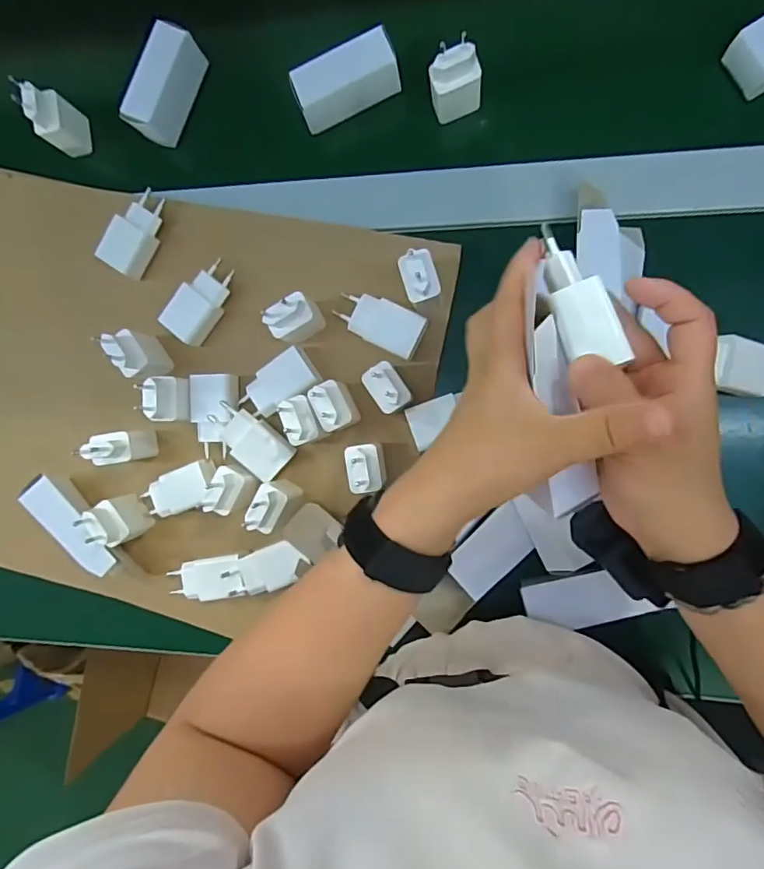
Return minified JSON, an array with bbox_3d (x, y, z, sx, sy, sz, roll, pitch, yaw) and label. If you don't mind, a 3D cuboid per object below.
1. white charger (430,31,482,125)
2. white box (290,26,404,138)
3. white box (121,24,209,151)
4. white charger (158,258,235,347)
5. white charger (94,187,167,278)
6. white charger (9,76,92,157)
[{"bbox_3d":[0.062,-0.297,0.436,0.042,0.070,0.021,-19,88,9],"label":"white charger"},{"bbox_3d":[-0.032,-0.316,0.463,0.091,0.039,0.039,-23,87,9],"label":"white box"},{"bbox_3d":[-0.205,-0.329,0.490,0.031,0.049,0.093,28,95,8],"label":"white box"},{"bbox_3d":[-0.168,-0.124,0.482,0.035,0.030,0.076,37,96,7],"label":"white charger"},{"bbox_3d":[-0.234,-0.191,0.489,0.036,0.026,0.078,29,95,8],"label":"white charger"},{"bbox_3d":[-0.315,-0.304,0.500,0.032,0.069,0.035,-7,90,9],"label":"white charger"}]

